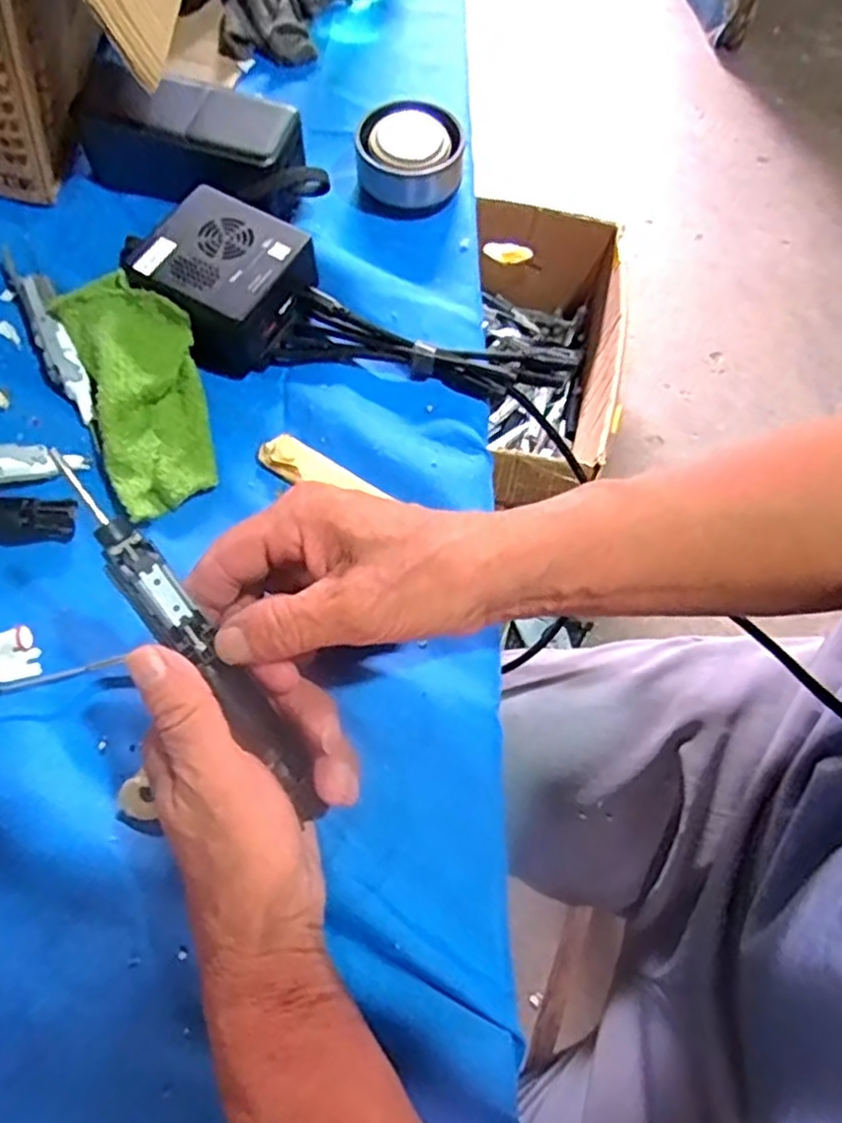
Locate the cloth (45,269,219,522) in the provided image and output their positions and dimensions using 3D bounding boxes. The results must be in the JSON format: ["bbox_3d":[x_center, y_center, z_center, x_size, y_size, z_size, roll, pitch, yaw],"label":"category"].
[{"bbox_3d":[-0.147,-0.091,0.387,0.060,0.035,0.134,-19,70,-10],"label":"cloth"}]

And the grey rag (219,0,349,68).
[{"bbox_3d":[-0.107,-0.408,0.526,0.079,0.033,0.103,15,67,3],"label":"grey rag"}]

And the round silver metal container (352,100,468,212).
[{"bbox_3d":[-0.007,-0.256,0.458,0.065,0.039,0.057,-9,68,-7],"label":"round silver metal container"}]

